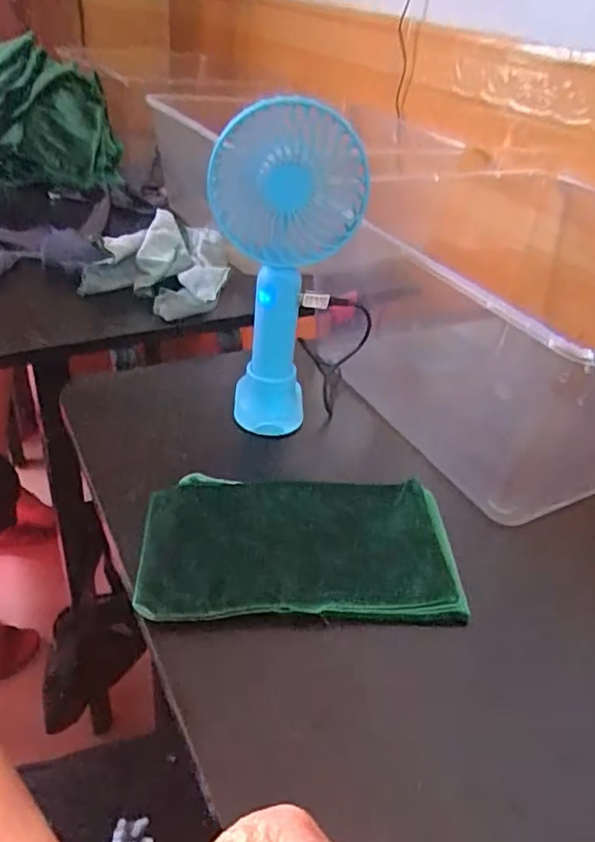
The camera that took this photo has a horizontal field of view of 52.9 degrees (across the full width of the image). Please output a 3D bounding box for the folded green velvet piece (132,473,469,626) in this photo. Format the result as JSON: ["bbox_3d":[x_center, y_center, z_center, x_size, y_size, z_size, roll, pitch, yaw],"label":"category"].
[{"bbox_3d":[0.000,0.072,0.356,0.175,0.017,0.100,2,36,-6],"label":"folded green velvet piece"}]

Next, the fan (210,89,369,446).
[{"bbox_3d":[-0.011,-0.097,0.409,0.098,0.207,0.061,-1,37,-10],"label":"fan"}]

